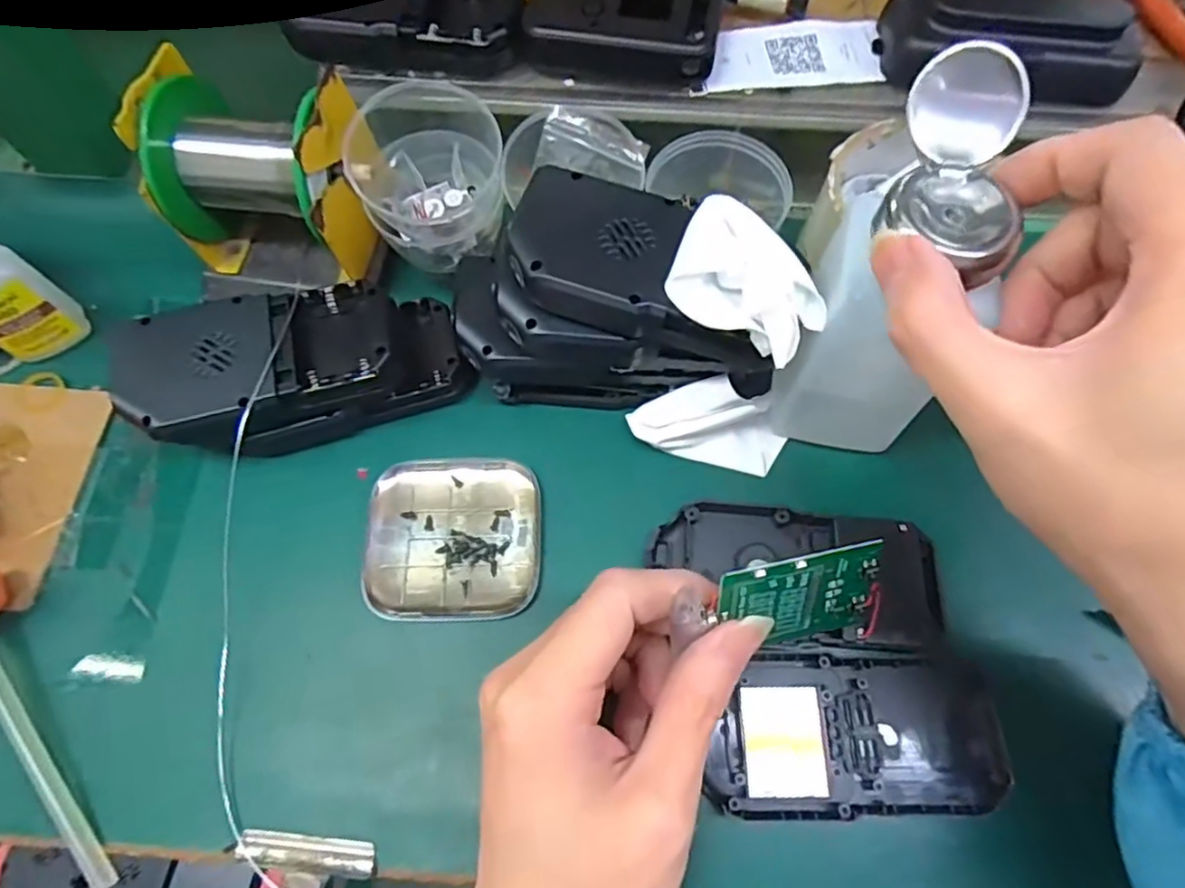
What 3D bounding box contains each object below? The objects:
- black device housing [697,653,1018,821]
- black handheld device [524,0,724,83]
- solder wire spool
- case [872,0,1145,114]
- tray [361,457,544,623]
[{"bbox_3d":[0.099,0.111,0.247,0.106,0.012,0.053,0,68,1],"label":"black device housing"},{"bbox_3d":[0.015,-0.197,0.301,0.086,0.024,0.051,8,68,4],"label":"black handheld device"},{"bbox_3d":[-0.149,-0.125,0.311,0.099,0.080,0.082,6,69,4],"label":"solder wire spool"},{"bbox_3d":[0.186,-0.182,0.287,0.105,0.026,0.040,12,68,6],"label":"case"},{"bbox_3d":[-0.060,0.039,0.278,0.074,0.010,0.070,-3,68,0],"label":"tray"}]

